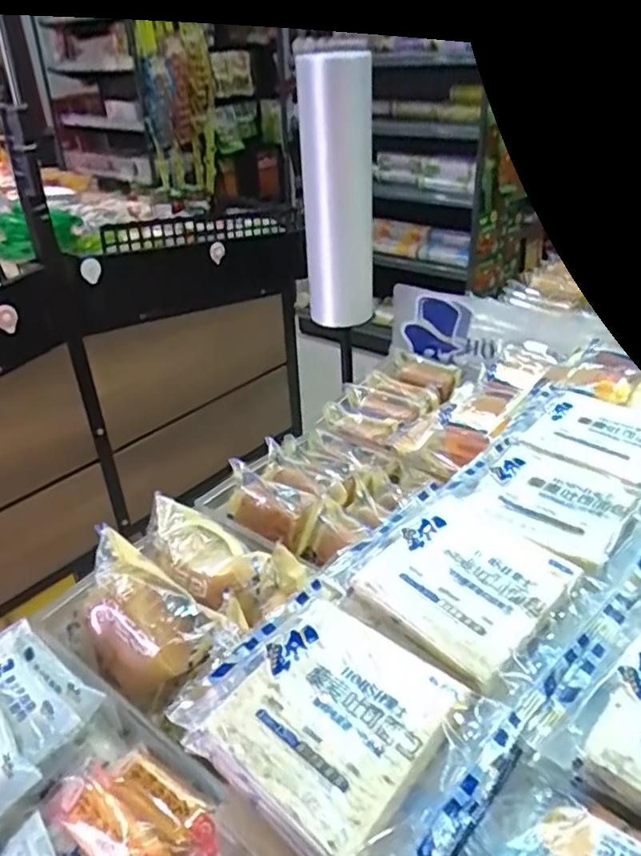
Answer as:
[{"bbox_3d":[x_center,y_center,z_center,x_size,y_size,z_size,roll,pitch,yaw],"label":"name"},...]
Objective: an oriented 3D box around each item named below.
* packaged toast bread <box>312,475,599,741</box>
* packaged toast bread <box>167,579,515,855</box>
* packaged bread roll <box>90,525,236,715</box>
[{"bbox_3d":[0.096,0.089,0.382,0.131,0.020,0.145,-24,37,-30],"label":"packaged toast bread"},{"bbox_3d":[0.011,0.150,0.323,0.142,0.031,0.106,26,41,38],"label":"packaged toast bread"},{"bbox_3d":[-0.161,0.175,0.569,0.165,0.087,0.083,24,40,36],"label":"packaged bread roll"}]

